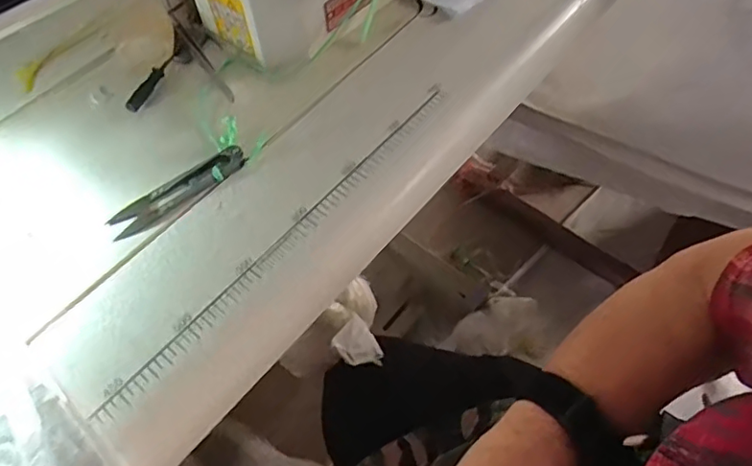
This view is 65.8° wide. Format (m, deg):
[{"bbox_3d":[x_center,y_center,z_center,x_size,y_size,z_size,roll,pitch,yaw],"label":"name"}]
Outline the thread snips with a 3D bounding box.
[{"bbox_3d":[-0.134,-0.030,0.396,0.097,0.008,0.026,-33,62,-18],"label":"thread snips"}]

